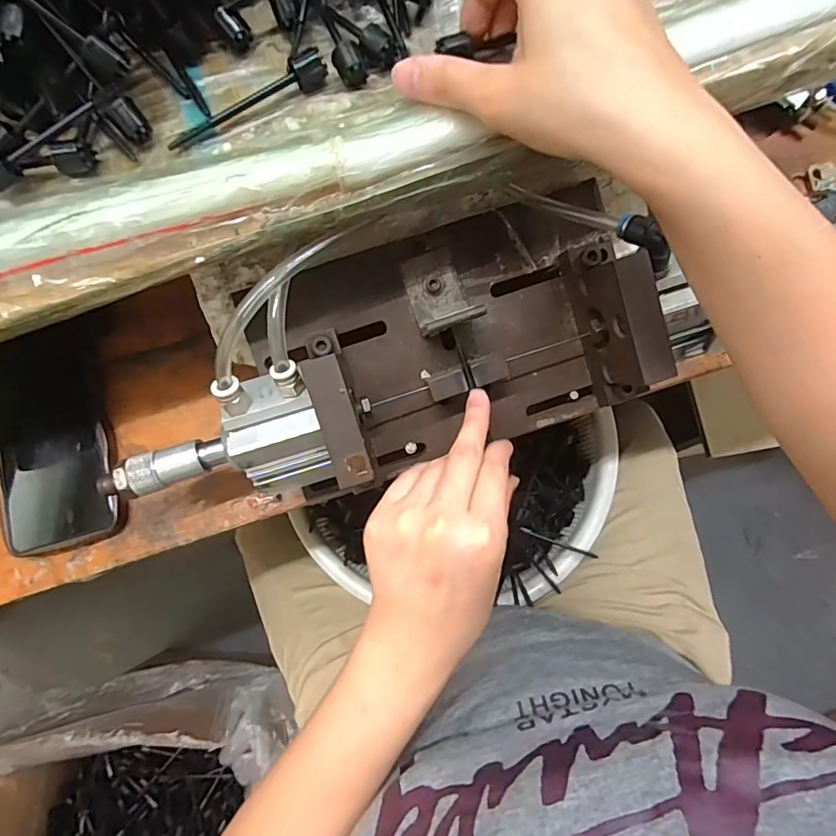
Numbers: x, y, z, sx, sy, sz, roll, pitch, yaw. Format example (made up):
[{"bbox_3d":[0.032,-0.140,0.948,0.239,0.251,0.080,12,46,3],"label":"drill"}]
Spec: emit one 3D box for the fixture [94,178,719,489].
[{"bbox_3d":[-0.023,-0.048,0.306,0.322,0.094,0.155,-19,80,-2],"label":"fixture"}]

